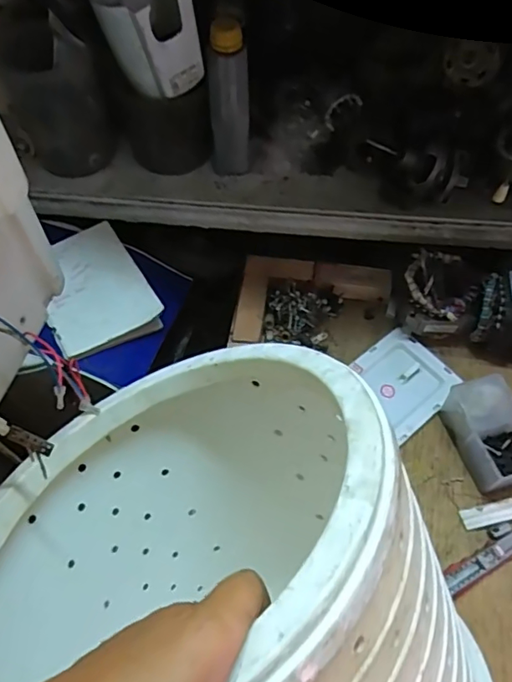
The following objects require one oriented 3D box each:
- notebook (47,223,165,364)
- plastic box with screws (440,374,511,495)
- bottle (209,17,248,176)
[{"bbox_3d":[-0.248,-0.079,0.798,0.149,0.018,0.200,-27,68,-20],"label":"notebook"},{"bbox_3d":[0.322,0.100,0.661,0.140,0.106,0.130,-21,60,-11],"label":"plastic box with screws"},{"bbox_3d":[-0.041,-0.342,0.773,0.059,0.212,0.061,-1,58,1],"label":"bottle"}]

